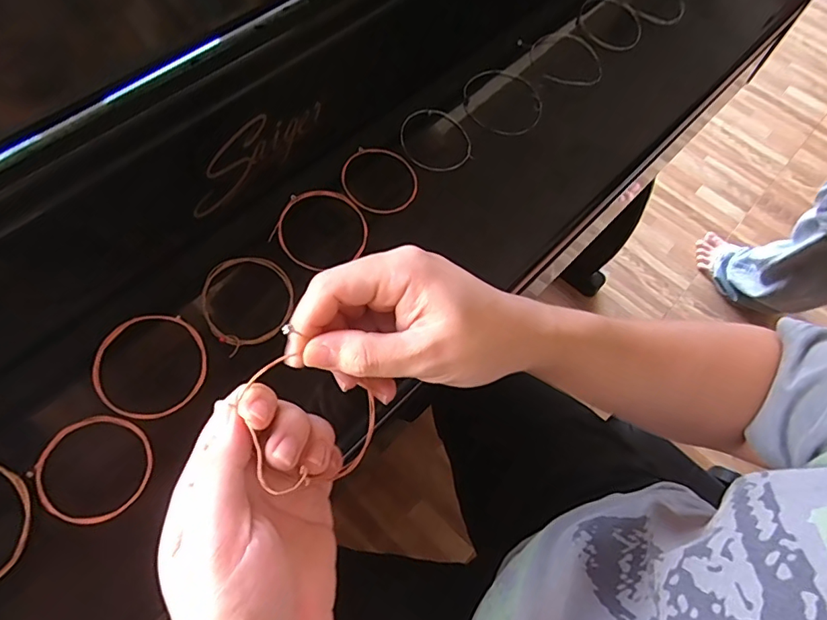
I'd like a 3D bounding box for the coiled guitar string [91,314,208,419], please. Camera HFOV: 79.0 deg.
[{"bbox_3d":[-0.176,0.038,0.338,0.069,0.008,0.071,3,73,-10],"label":"coiled guitar string"}]

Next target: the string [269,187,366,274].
[{"bbox_3d":[-0.071,-0.063,0.391,0.068,0.013,0.070,1,64,-2],"label":"string"}]

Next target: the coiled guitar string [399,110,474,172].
[{"bbox_3d":[0.020,-0.148,0.442,0.064,0.011,0.062,-3,74,-10],"label":"coiled guitar string"}]

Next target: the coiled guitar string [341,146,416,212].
[{"bbox_3d":[-0.027,-0.108,0.417,0.063,0.007,0.059,27,70,-3],"label":"coiled guitar string"}]

